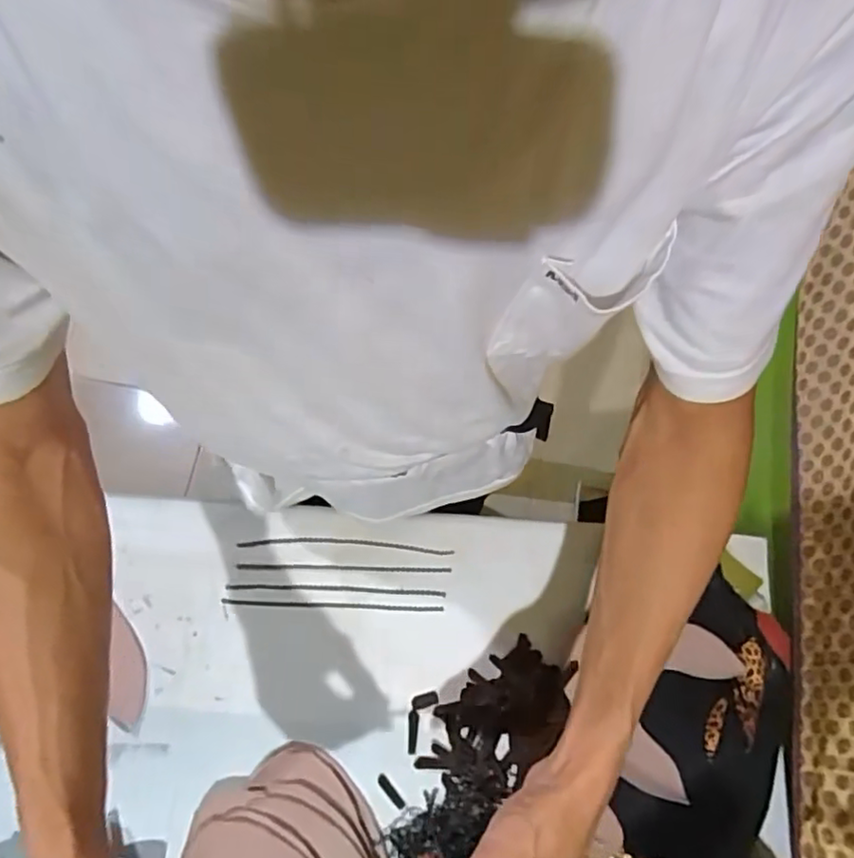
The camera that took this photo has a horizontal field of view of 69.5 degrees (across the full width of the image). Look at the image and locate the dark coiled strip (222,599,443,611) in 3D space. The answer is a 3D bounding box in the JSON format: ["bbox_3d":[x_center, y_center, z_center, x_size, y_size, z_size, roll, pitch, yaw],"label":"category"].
[{"bbox_3d":[-0.101,0.192,0.667,0.235,0.010,0.005,2,74,-1],"label":"dark coiled strip"}]

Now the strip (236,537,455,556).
[{"bbox_3d":[-0.090,0.130,0.687,0.235,0.010,0.014,2,74,-1],"label":"strip"}]

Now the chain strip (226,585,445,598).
[{"bbox_3d":[-0.099,0.175,0.672,0.235,0.007,0.008,2,74,-1],"label":"chain strip"}]

